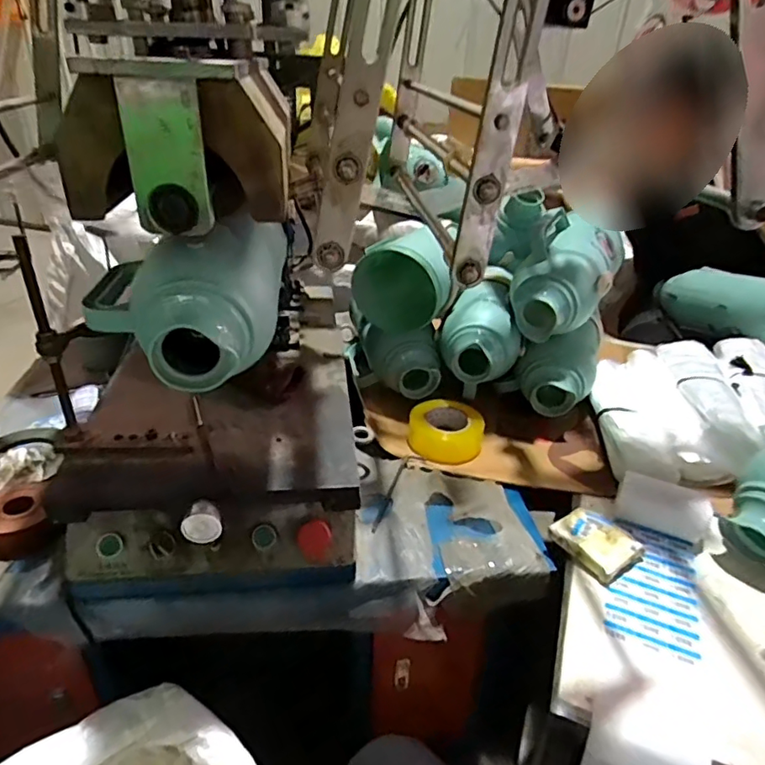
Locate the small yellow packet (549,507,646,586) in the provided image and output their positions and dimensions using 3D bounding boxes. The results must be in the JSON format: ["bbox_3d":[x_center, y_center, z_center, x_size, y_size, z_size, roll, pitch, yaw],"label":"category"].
[{"bbox_3d":[0.292,0.219,0.751,0.082,0.033,0.098,-20,38,-35],"label":"small yellow packet"}]

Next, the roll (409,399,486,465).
[{"bbox_3d":[0.108,0.083,0.962,0.115,0.065,0.115,3,30,-2],"label":"roll"}]

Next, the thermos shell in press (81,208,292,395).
[{"bbox_3d":[-0.197,-0.096,0.591,0.176,0.129,0.248,0,31,-5],"label":"thermos shell in press"}]

